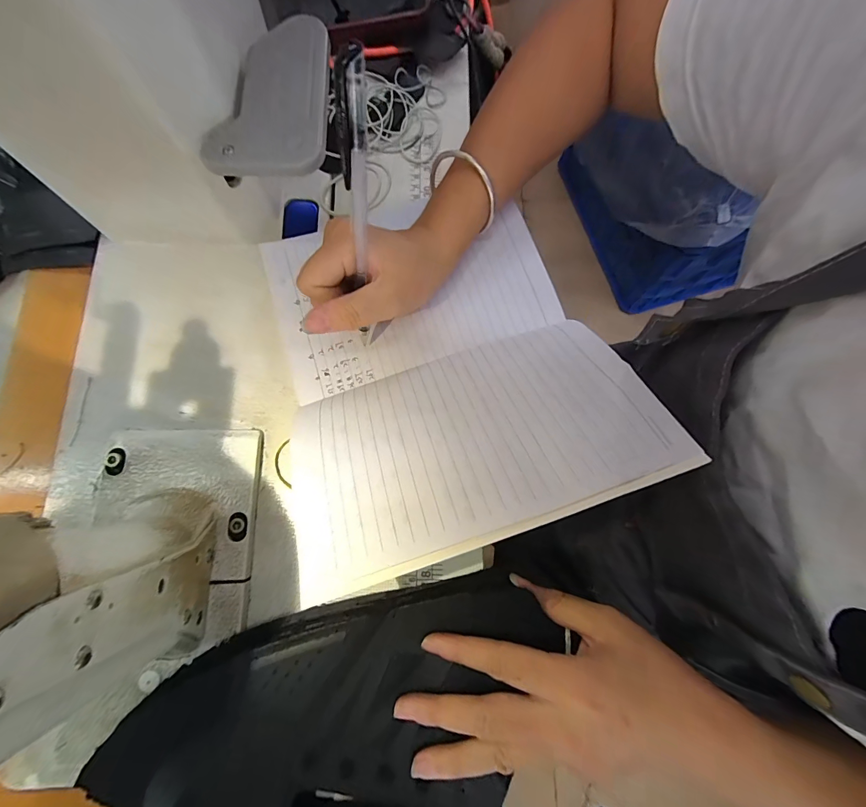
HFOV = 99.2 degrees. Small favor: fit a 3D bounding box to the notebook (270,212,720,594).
[{"bbox_3d":[0.004,-0.030,0.243,0.211,0.047,0.237,-18,49,-2],"label":"notebook"}]

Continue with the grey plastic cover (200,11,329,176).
[{"bbox_3d":[-0.098,-0.185,0.222,0.067,0.009,0.102,-2,77,4],"label":"grey plastic cover"}]

